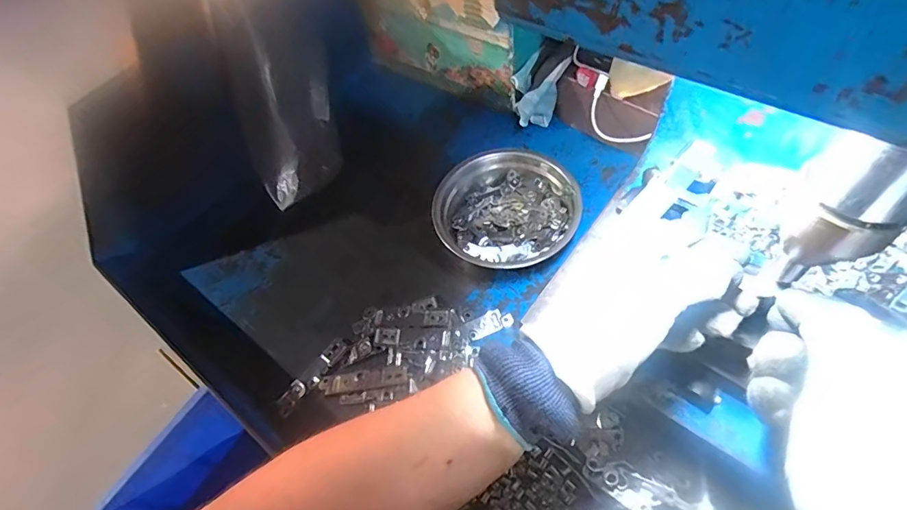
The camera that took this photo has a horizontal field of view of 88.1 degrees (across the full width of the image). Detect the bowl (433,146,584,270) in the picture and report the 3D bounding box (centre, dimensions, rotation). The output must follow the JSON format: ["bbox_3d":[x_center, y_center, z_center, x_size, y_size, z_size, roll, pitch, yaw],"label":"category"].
[{"bbox_3d":[0.052,-0.043,0.500,0.140,0.066,0.139,-4,59,7],"label":"bowl"}]

